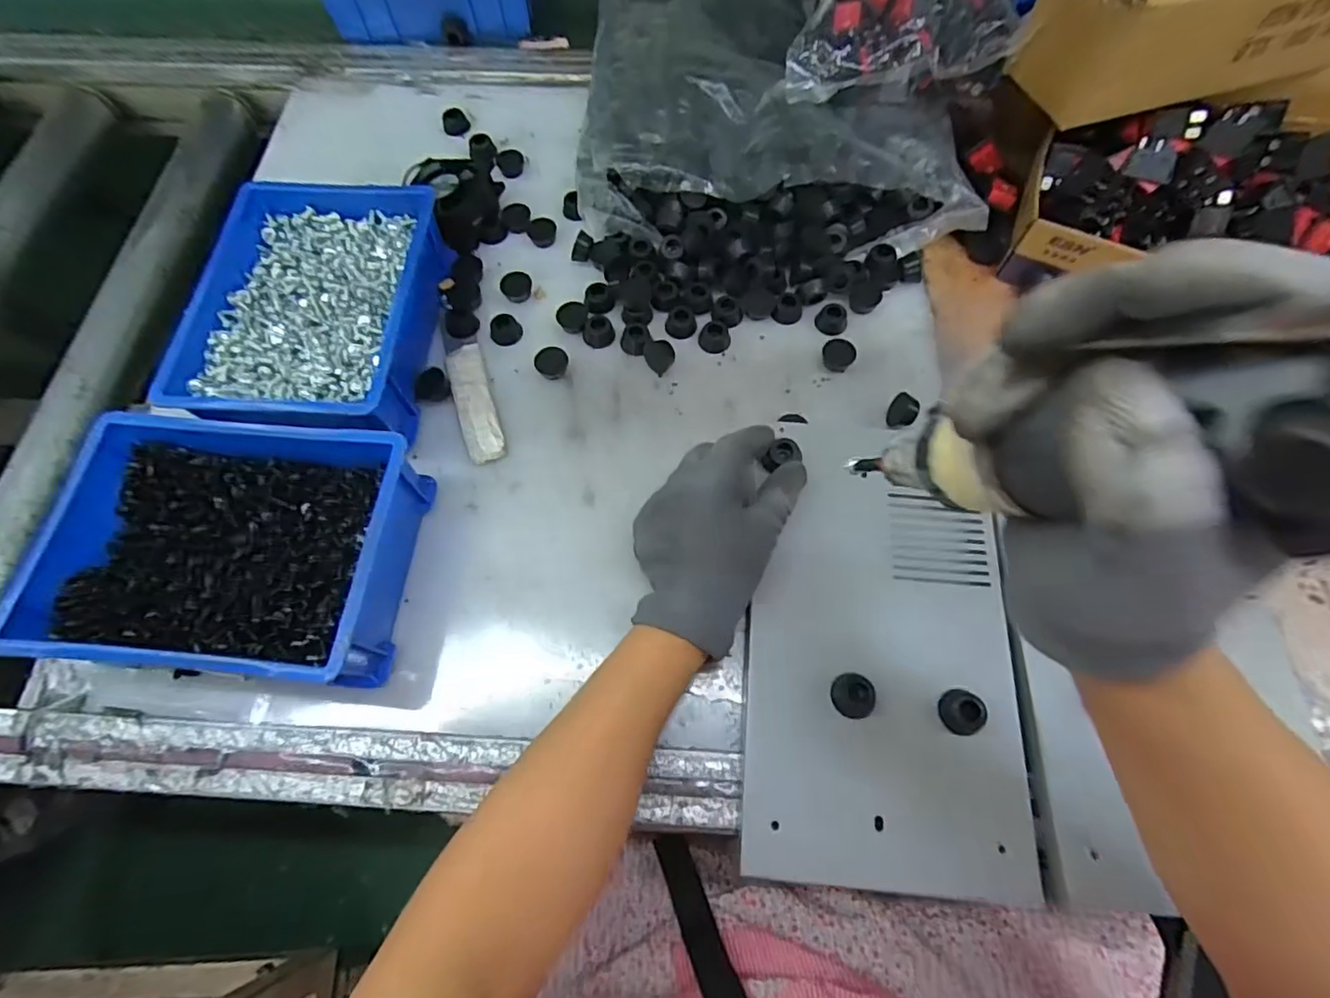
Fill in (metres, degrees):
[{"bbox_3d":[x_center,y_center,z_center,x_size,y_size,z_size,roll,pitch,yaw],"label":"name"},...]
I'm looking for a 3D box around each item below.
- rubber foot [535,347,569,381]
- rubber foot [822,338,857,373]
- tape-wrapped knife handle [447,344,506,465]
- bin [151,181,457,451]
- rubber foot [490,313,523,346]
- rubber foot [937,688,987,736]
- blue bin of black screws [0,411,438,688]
[{"bbox_3d":[-0.086,-0.103,0.445,0.024,0.018,0.019,-25,70,-8],"label":"rubber foot"},{"bbox_3d":[0.131,-0.109,0.442,0.024,0.017,0.019,27,72,11],"label":"rubber foot"},{"bbox_3d":[-0.141,-0.073,0.433,0.026,0.011,0.104,-19,70,-5],"label":"tape-wrapped knife handle"},{"bbox_3d":[-0.250,-0.135,0.431,0.153,0.065,0.203,3,69,3],"label":"bin"},{"bbox_3d":[-0.124,-0.132,0.456,0.023,0.013,0.019,-25,70,-8],"label":"rubber foot"},{"bbox_3d":[0.168,0.121,0.333,0.023,0.013,0.023,-1,69,2],"label":"rubber foot"},{"bbox_3d":[-0.261,0.028,0.364,0.199,0.072,0.152,4,69,3],"label":"blue bin of black screws"}]

